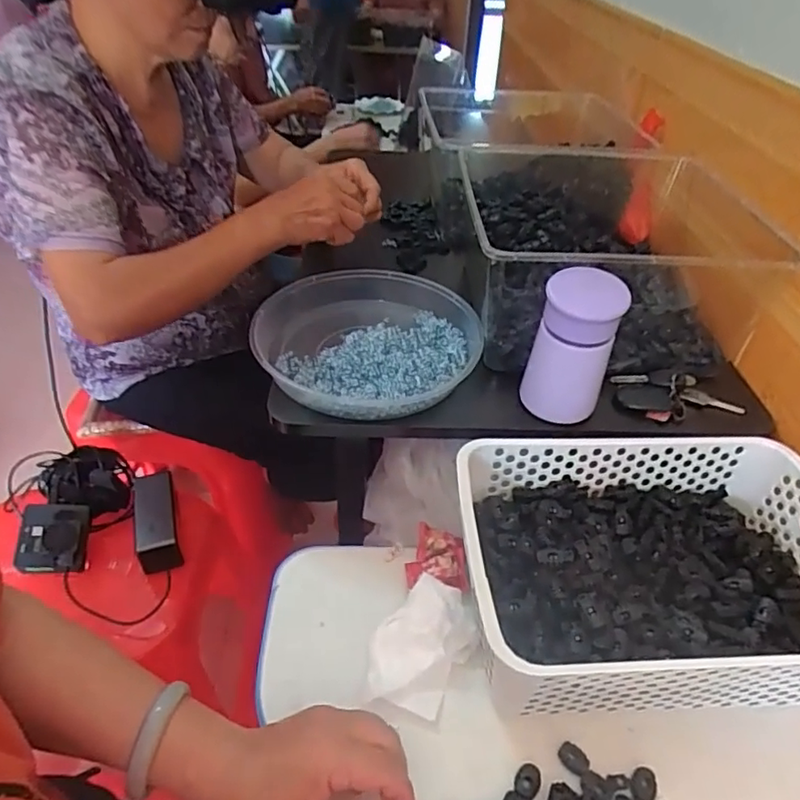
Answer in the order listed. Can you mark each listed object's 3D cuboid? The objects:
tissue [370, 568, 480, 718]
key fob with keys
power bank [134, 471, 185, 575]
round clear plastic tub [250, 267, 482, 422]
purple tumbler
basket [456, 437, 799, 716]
[{"bbox_3d":[0.017,0.201,0.472,0.068,0.029,0.101,23,48,26],"label":"tissue"},{"bbox_3d":[0.280,-0.005,0.587,0.120,0.019,0.065,-2,42,1],"label":"key fob with keys"},{"bbox_3d":[-0.326,0.157,0.775,0.052,0.046,0.141,-17,44,-14],"label":"power bank"},{"bbox_3d":[-0.037,-0.061,0.629,0.229,0.067,0.229,-2,42,2],"label":"round clear plastic tub"},{"bbox_3d":[0.158,-0.045,0.533,0.070,0.134,0.062,19,47,22],"label":"purple tumbler"},{"bbox_3d":[0.209,0.132,0.474,0.310,0.100,0.205,-4,42,-1],"label":"basket"}]

